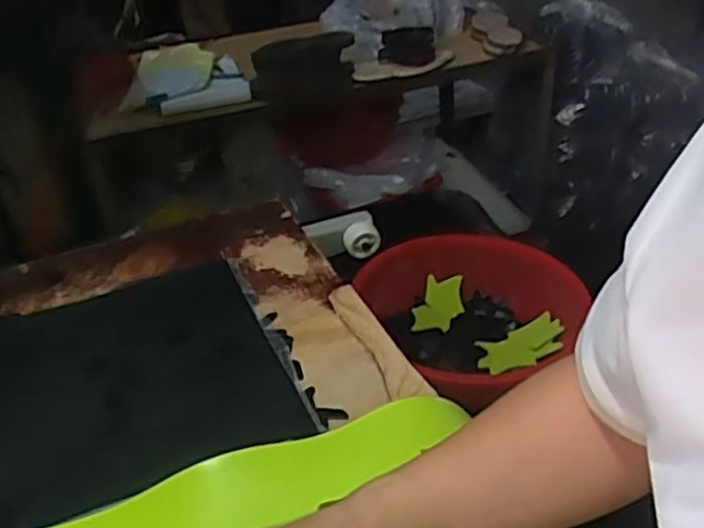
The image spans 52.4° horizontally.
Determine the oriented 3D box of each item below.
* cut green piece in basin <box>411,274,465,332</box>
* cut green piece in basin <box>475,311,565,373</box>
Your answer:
[{"bbox_3d":[0.163,0.075,1.359,0.101,0.020,0.118,4,60,-12],"label":"cut green piece in basin"},{"bbox_3d":[0.295,0.140,1.253,0.161,0.013,0.094,-21,37,-12],"label":"cut green piece in basin"}]

